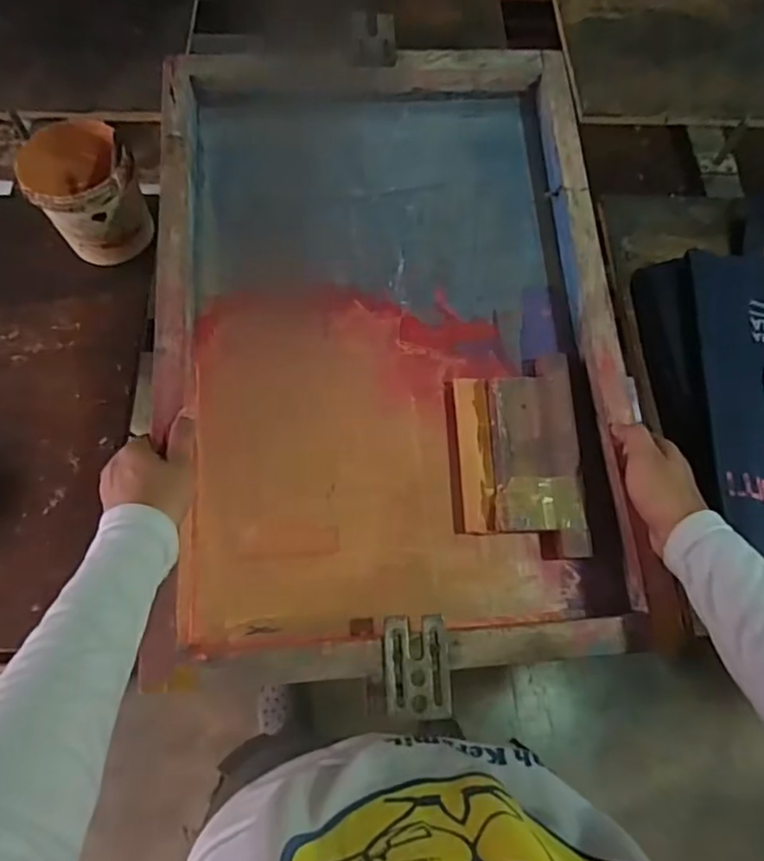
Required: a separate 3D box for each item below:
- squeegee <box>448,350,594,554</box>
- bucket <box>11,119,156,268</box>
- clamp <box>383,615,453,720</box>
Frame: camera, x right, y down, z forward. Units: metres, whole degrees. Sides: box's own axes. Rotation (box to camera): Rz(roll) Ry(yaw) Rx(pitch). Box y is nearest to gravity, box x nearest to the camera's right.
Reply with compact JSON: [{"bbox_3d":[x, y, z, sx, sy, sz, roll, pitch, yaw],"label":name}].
[{"bbox_3d":[0.126,0.023,0.566,0.118,0.037,0.189,-1,66,-4],"label":"squeegee"},{"bbox_3d":[-0.370,-0.301,0.736,0.113,0.110,0.138,-36,73,-17],"label":"bucket"},{"bbox_3d":[0.028,0.193,0.484,0.052,0.011,0.077,-2,66,-4],"label":"clamp"}]

